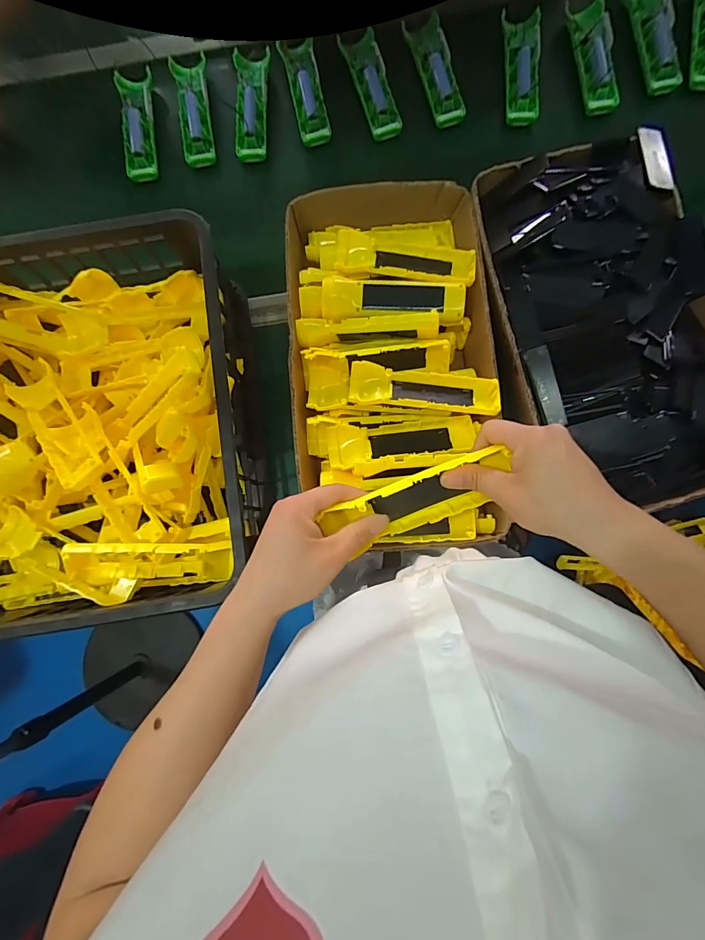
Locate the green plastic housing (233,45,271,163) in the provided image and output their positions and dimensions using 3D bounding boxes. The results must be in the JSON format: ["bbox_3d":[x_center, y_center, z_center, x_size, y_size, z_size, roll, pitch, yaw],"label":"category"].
[{"bbox_3d":[-0.146,-0.537,0.602,0.049,0.025,0.173,-3,83,1],"label":"green plastic housing"}]

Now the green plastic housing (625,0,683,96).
[{"bbox_3d":[0.428,-0.616,0.587,0.051,0.019,0.169,-8,82,0],"label":"green plastic housing"}]

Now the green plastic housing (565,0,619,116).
[{"bbox_3d":[0.343,-0.591,0.587,0.049,0.018,0.173,-5,82,1],"label":"green plastic housing"}]

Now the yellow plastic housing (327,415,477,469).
[{"bbox_3d":[0.055,-0.031,0.458,0.162,0.033,0.048,-6,82,1],"label":"yellow plastic housing"}]

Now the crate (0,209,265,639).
[{"bbox_3d":[-0.438,-0.030,0.465,0.633,0.123,0.415,-8,82,0],"label":"crate"}]

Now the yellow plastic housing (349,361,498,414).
[{"bbox_3d":[0.078,-0.088,0.457,0.161,0.024,0.045,5,83,2],"label":"yellow plastic housing"}]

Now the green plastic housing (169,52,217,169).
[{"bbox_3d":[-0.233,-0.532,0.606,0.048,0.020,0.166,-10,82,0],"label":"green plastic housing"}]

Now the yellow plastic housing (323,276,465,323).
[{"bbox_3d":[0.047,-0.198,0.480,0.162,0.020,0.047,-1,83,1],"label":"yellow plastic housing"}]

